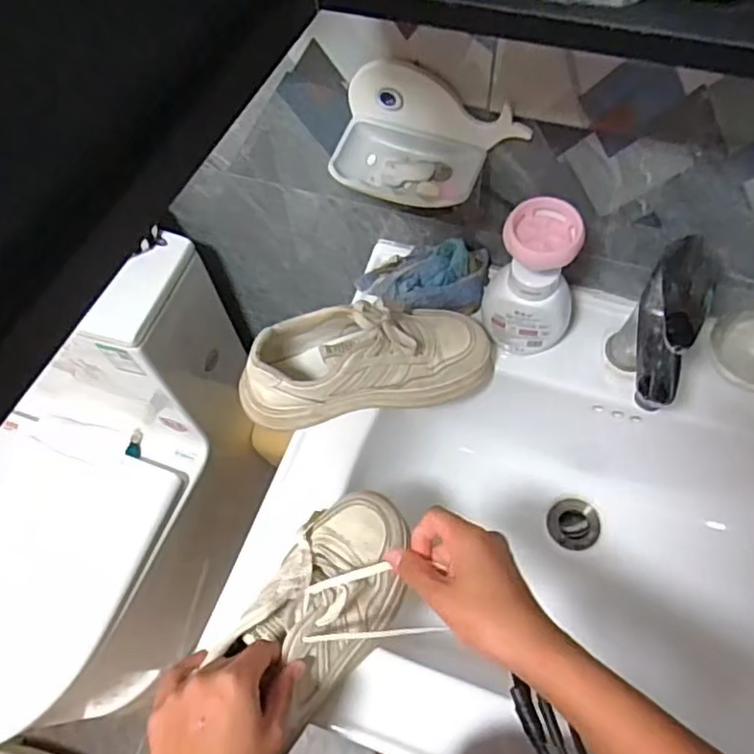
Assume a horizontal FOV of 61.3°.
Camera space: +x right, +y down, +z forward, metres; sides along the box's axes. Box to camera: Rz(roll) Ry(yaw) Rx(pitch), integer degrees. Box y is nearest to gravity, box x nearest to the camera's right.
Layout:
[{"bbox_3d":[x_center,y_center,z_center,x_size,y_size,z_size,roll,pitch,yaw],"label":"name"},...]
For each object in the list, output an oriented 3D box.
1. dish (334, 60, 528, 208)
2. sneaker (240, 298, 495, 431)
[{"bbox_3d":[0.039,-0.198,0.542,0.162,0.075,0.077,15,63,11],"label":"dish"},{"bbox_3d":[-0.011,-0.024,0.611,0.245,0.099,0.091,-14,61,-4],"label":"sneaker"}]

